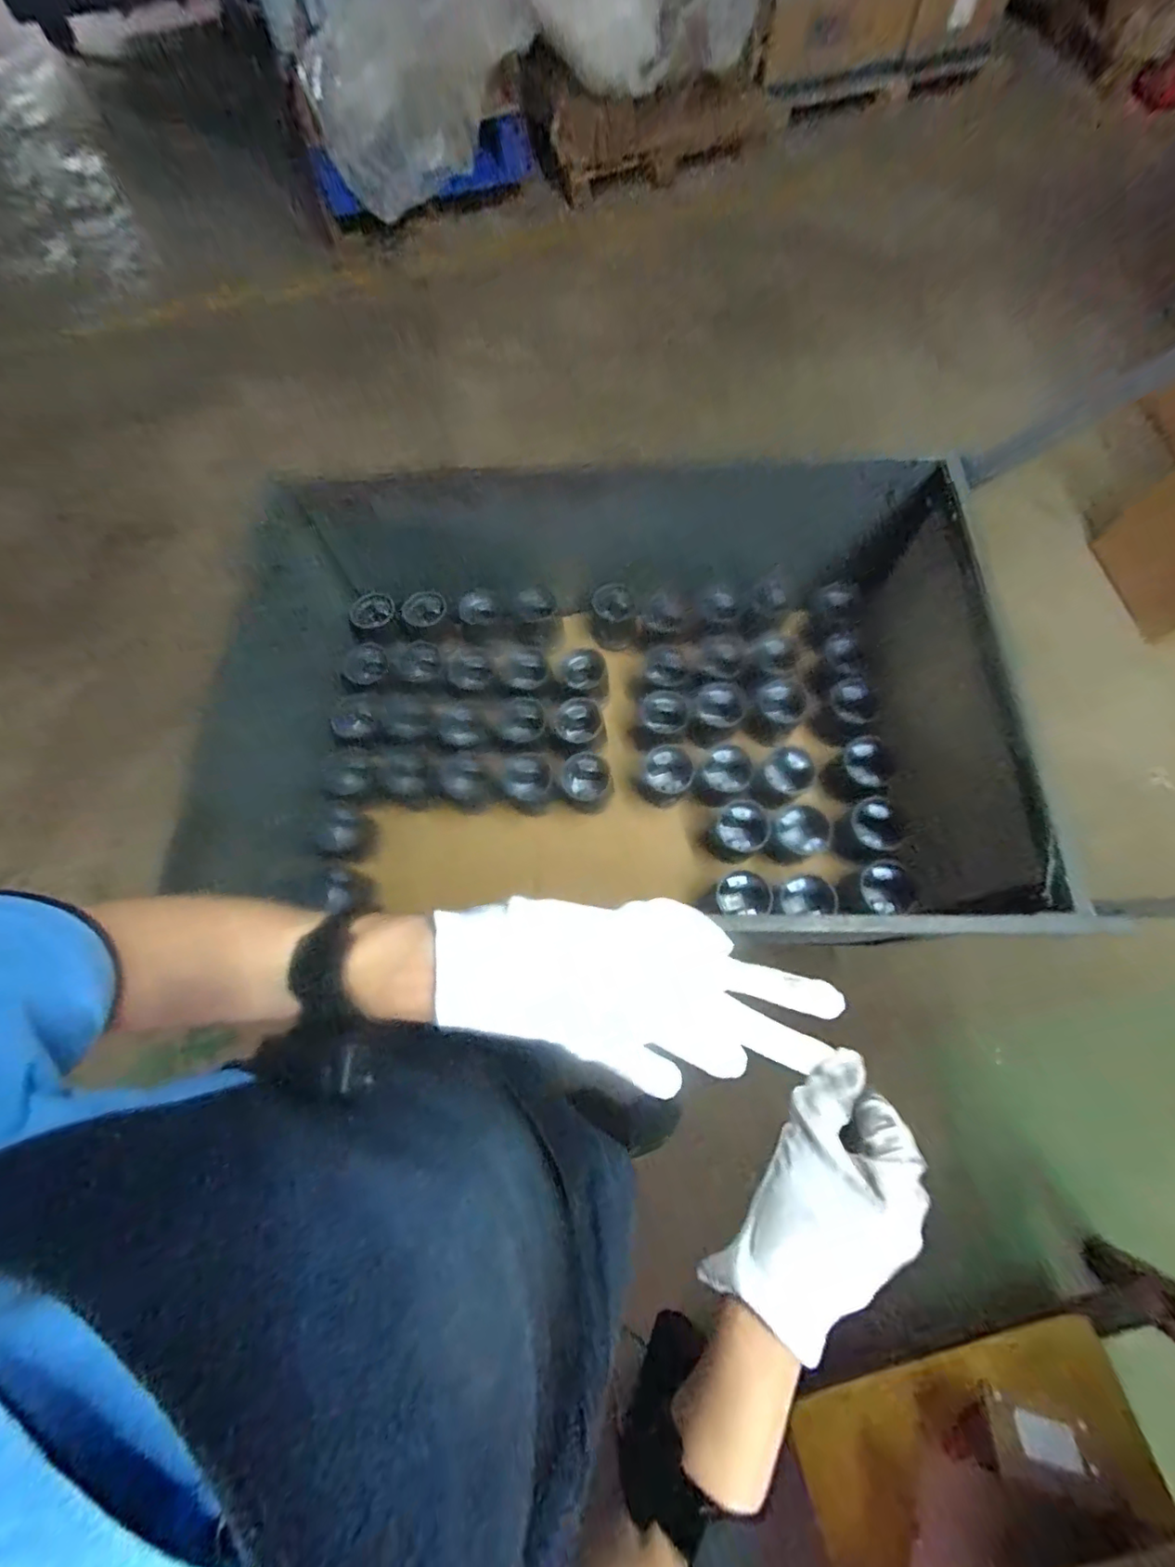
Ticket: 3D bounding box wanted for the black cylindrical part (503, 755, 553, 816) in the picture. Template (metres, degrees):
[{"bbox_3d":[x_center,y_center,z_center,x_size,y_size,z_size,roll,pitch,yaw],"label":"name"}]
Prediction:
[{"bbox_3d":[-0.108,0.003,1.061,0.087,0.088,0.088,-1,71,2],"label":"black cylindrical part"}]

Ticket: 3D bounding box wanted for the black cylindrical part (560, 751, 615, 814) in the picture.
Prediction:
[{"bbox_3d":[0.001,0.001,1.046,0.096,0.109,0.091,-1,71,2],"label":"black cylindrical part"}]

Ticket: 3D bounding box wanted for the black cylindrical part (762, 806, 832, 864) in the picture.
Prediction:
[{"bbox_3d":[0.364,0.091,0.987,0.088,0.103,0.083,-1,71,2],"label":"black cylindrical part"}]

